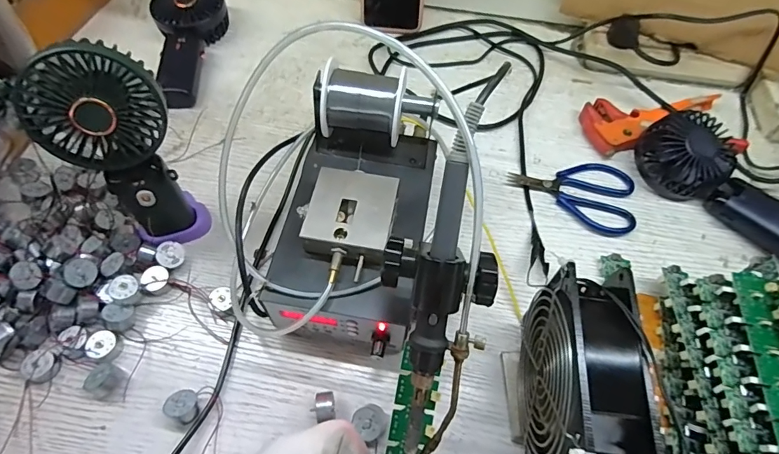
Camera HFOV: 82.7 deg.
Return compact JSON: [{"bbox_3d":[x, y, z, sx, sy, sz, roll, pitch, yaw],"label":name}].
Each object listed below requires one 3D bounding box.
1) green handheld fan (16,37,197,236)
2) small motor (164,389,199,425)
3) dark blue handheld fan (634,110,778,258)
[{"bbox_3d":[-0.210,-0.057,0.359,0.084,0.177,0.062,-40,69,-21],"label":"green handheld fan"},{"bbox_3d":[-0.156,0.136,0.336,0.023,0.017,0.022,1,58,-1],"label":"small motor"},{"bbox_3d":[0.339,-0.046,0.441,0.087,0.058,0.180,-38,67,-22],"label":"dark blue handheld fan"}]

